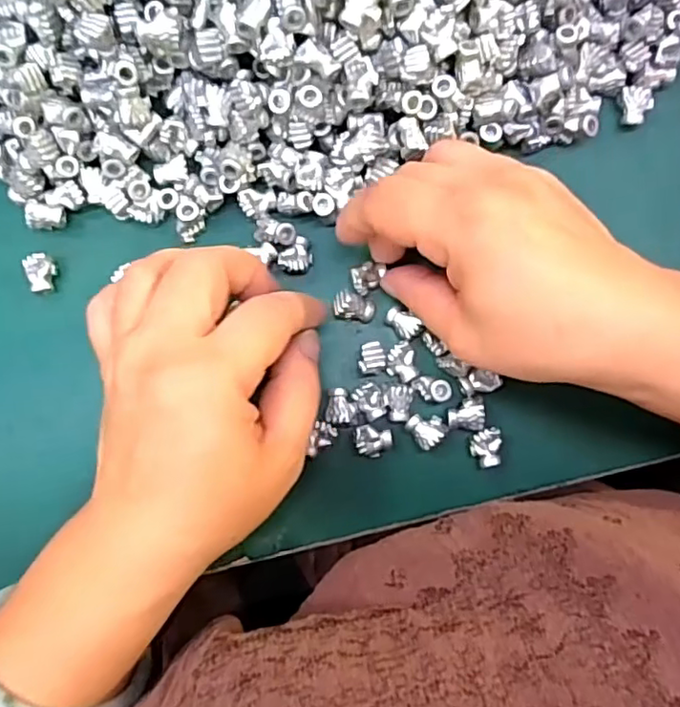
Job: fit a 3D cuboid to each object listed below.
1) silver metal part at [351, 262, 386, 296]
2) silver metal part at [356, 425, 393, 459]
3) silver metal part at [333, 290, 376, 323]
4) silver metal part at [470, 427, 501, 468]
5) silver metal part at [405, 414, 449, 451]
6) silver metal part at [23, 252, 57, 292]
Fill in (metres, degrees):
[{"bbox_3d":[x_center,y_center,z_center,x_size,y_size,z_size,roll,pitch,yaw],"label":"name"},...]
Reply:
[{"bbox_3d":[0.013,-0.034,0.274,0.015,0.007,0.013,-16,88,0],"label":"silver metal part"},{"bbox_3d":[0.015,0.039,0.271,0.016,0.007,0.013,15,88,1],"label":"silver metal part"},{"bbox_3d":[0.006,-0.021,0.276,0.019,0.012,0.012,12,88,1],"label":"silver metal part"},{"bbox_3d":[0.065,0.042,0.271,0.012,0.010,0.017,-5,88,0],"label":"silver metal part"},{"bbox_3d":[0.039,0.033,0.272,0.015,0.007,0.016,-37,88,-1],"label":"silver metal part"},{"bbox_3d":[-0.135,-0.037,0.278,0.011,0.013,0.016,-11,88,0],"label":"silver metal part"}]

